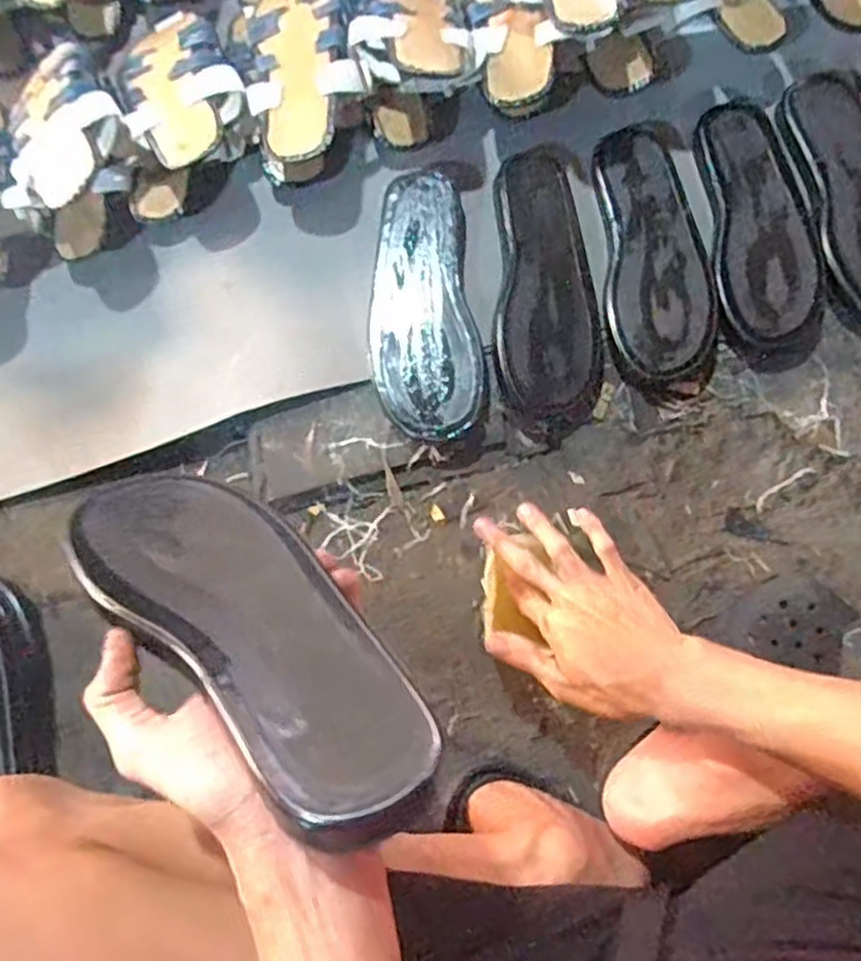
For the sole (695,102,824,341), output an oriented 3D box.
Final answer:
[{"bbox_3d":[0.314,-0.256,0.698,0.099,0.030,0.238,-7,77,-1],"label":"sole"}]

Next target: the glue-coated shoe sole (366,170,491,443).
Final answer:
[{"bbox_3d":[-0.009,-0.159,0.663,0.102,0.038,0.248,-9,78,0],"label":"glue-coated shoe sole"}]

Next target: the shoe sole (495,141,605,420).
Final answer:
[{"bbox_3d":[0.109,-0.190,0.670,0.104,0.022,0.252,-3,77,0],"label":"shoe sole"}]

